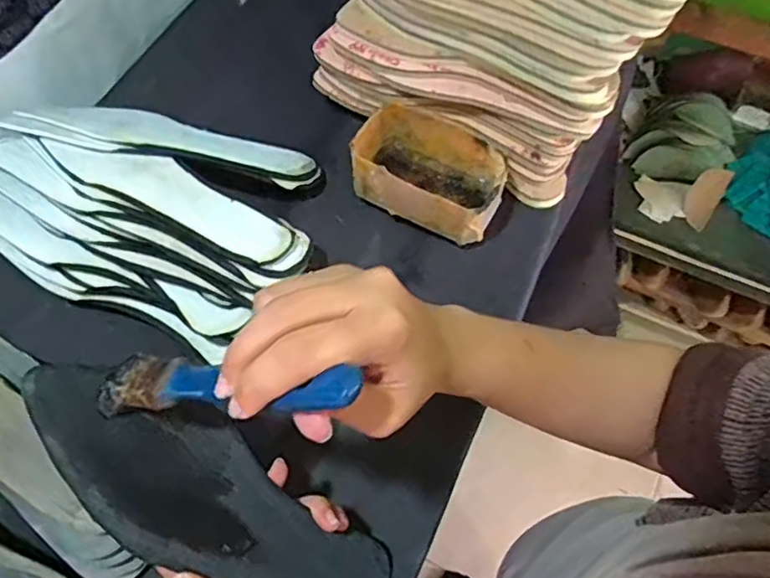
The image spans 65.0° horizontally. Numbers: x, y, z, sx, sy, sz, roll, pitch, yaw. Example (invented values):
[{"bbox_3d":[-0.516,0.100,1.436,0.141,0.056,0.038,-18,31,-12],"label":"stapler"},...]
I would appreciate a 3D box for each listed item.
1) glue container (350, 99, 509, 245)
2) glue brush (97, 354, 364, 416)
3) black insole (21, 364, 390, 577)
[{"bbox_3d":[0.039,-0.101,0.524,0.128,0.065,0.087,27,66,14],"label":"glue container"},{"bbox_3d":[-0.077,0.043,0.266,0.158,0.011,0.029,-5,57,37],"label":"glue brush"},{"bbox_3d":[-0.087,0.128,0.346,0.251,0.019,0.072,44,65,-25],"label":"black insole"}]

